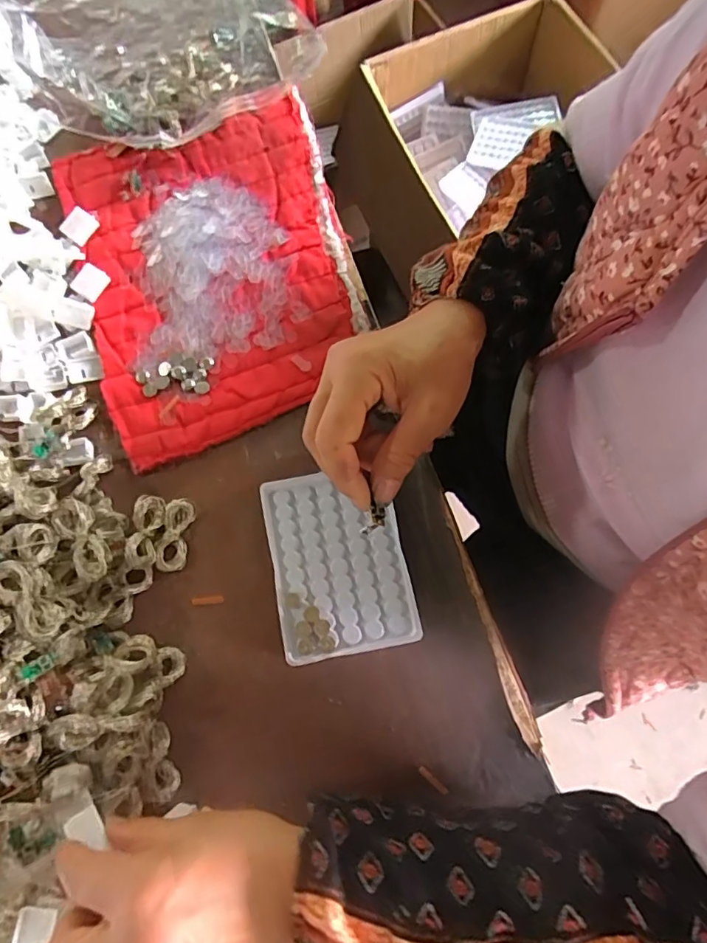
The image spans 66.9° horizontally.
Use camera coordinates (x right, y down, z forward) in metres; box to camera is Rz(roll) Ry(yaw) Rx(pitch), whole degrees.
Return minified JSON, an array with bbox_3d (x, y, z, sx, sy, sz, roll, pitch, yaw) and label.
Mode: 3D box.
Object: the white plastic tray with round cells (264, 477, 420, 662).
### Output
[{"bbox_3d":[-0.011,0.063,0.382,0.093,0.008,0.127,-11,75,-3],"label":"white plastic tray with round cells"}]

